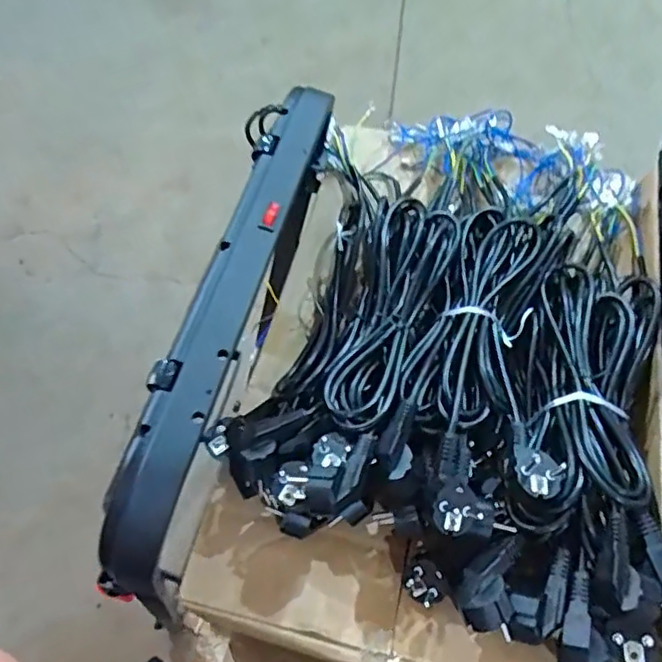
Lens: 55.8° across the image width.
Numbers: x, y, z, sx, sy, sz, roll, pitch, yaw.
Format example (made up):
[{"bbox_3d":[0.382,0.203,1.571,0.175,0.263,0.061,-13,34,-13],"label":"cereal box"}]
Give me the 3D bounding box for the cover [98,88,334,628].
[{"bbox_3d":[-0.084,-0.020,0.526,0.066,0.110,0.452,13,61,7],"label":"cover"}]

